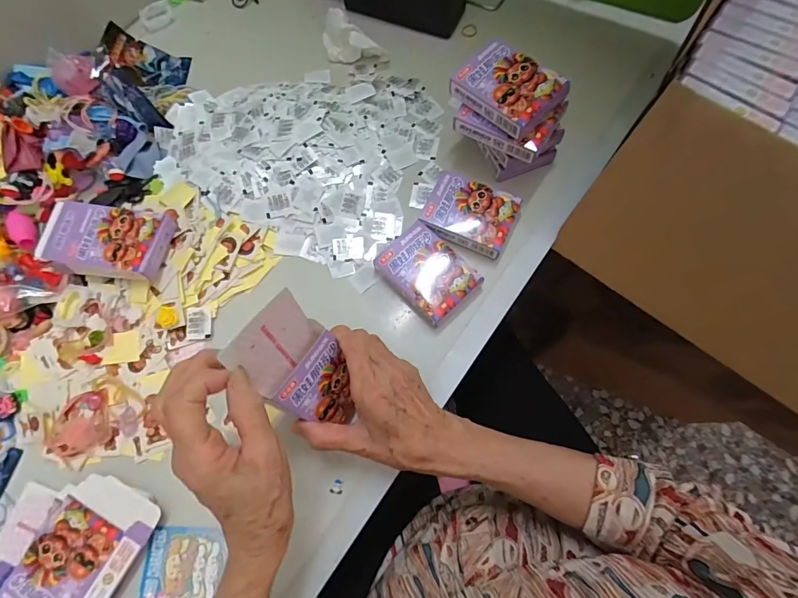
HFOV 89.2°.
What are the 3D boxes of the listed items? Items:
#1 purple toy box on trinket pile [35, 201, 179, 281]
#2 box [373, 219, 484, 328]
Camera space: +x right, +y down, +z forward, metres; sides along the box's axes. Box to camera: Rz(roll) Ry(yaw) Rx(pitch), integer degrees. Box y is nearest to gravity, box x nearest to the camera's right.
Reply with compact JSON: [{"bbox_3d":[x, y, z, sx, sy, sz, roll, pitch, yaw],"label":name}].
[{"bbox_3d":[-0.295,-0.060,0.409,0.124,0.033,0.079,5,73,4],"label":"purple toy box on trinket pile"},{"bbox_3d":[0.028,-0.026,0.407,0.069,0.028,0.093,-41,76,-10],"label":"box"}]

